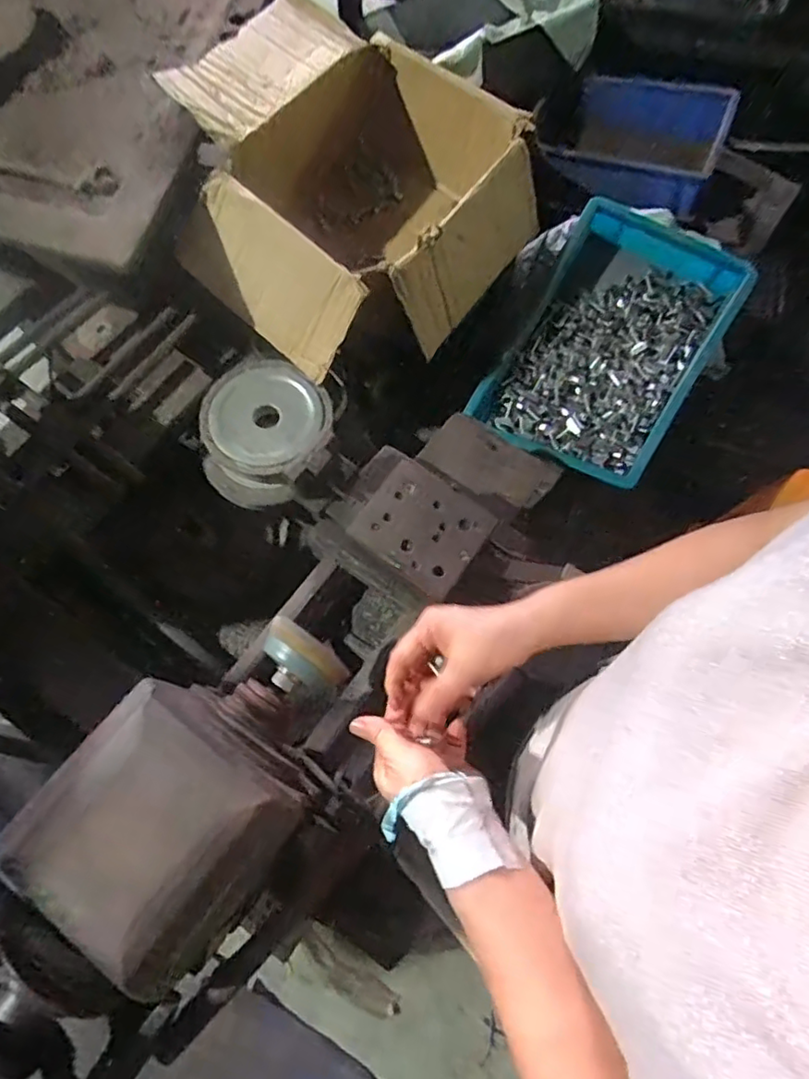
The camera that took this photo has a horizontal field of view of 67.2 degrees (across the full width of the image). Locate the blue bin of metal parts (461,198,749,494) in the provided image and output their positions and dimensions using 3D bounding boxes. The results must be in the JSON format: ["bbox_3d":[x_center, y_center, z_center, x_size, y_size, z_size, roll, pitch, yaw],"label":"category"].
[{"bbox_3d":[0.284,-0.270,0.850,0.253,0.094,0.379,32,73,10],"label":"blue bin of metal parts"}]

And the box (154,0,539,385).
[{"bbox_3d":[-0.090,-0.459,0.823,0.424,0.194,0.424,33,73,10],"label":"box"}]

